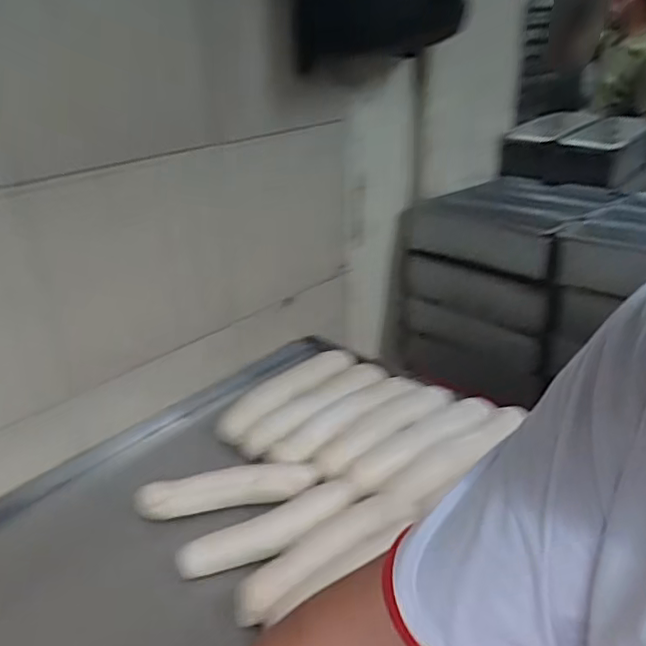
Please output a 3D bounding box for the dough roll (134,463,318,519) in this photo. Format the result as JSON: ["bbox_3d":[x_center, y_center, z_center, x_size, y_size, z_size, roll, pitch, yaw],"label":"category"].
[{"bbox_3d":[-0.129,0.220,0.801,0.238,0.036,0.054,-6,27,-8],"label":"dough roll"}]

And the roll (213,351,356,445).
[{"bbox_3d":[-0.050,0.112,1.014,0.299,0.055,0.070,-24,34,-37],"label":"roll"}]

